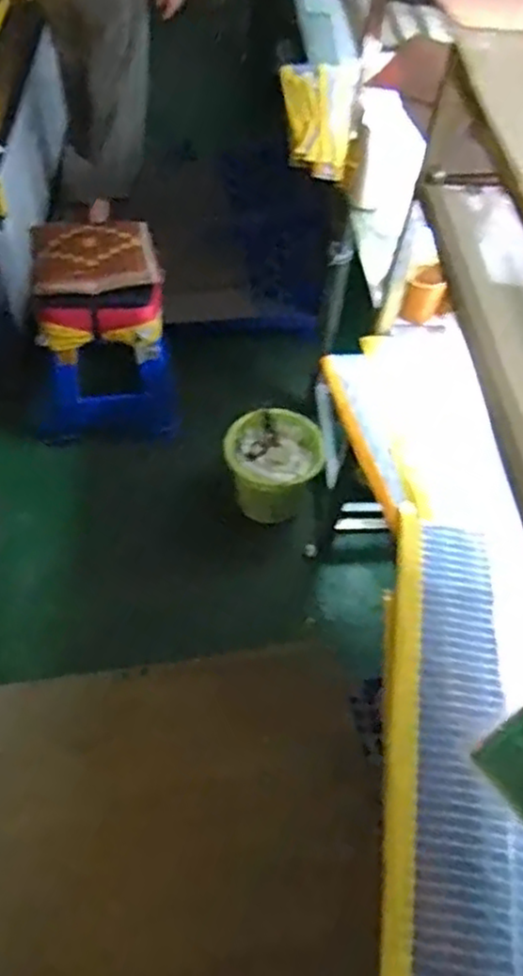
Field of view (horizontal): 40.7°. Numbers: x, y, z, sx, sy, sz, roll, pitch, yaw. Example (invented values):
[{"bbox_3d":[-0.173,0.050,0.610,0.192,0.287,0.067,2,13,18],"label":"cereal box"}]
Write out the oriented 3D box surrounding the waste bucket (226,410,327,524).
[{"bbox_3d":[0.034,-0.064,1.979,0.276,0.235,0.218,17,54,9],"label":"waste bucket"}]

